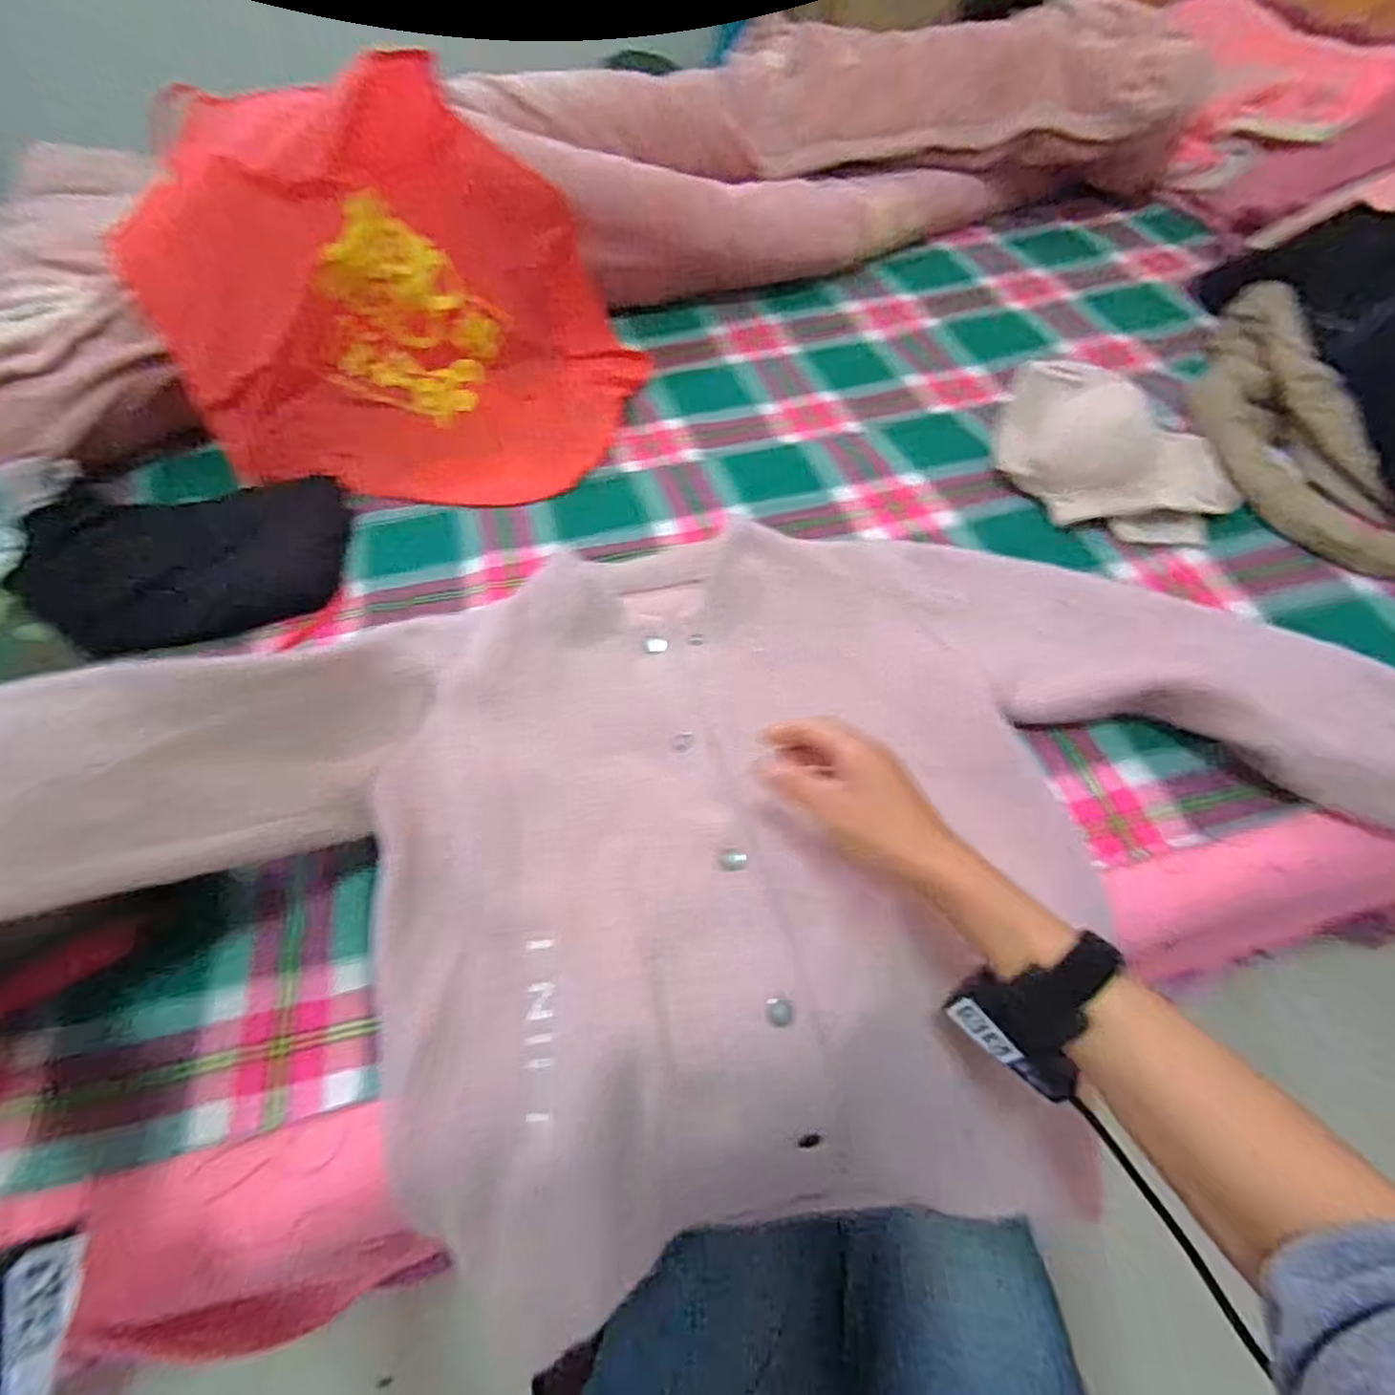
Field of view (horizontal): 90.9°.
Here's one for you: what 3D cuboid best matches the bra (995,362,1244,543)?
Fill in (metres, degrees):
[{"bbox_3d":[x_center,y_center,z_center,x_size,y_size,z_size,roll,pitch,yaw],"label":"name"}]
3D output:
[{"bbox_3d":[0.400,-0.241,0.682,0.135,0.088,0.235,-38,62,-21],"label":"bra"}]

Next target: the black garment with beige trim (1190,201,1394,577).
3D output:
[{"bbox_3d":[0.712,-0.379,0.712,0.301,0.161,0.552,15,58,13],"label":"black garment with beige trim"}]

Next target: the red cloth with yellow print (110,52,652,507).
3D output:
[{"bbox_3d":[-0.327,-0.435,0.775,0.480,0.455,0.105,-27,22,-13],"label":"red cloth with yellow print"}]

